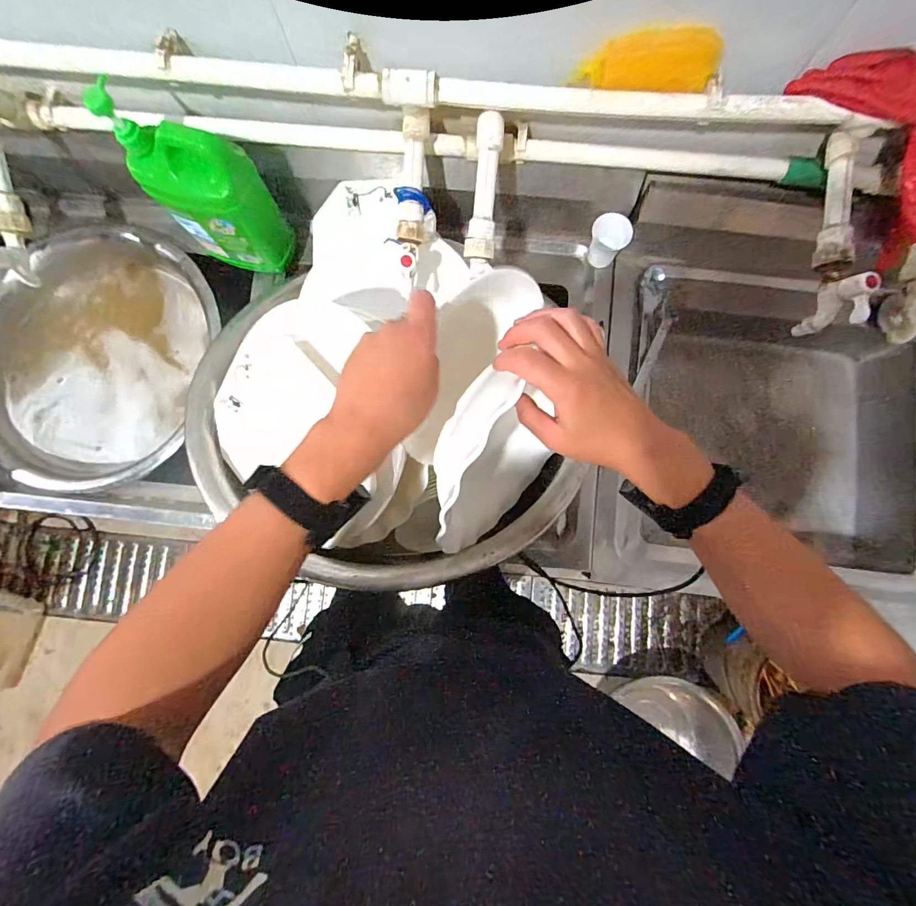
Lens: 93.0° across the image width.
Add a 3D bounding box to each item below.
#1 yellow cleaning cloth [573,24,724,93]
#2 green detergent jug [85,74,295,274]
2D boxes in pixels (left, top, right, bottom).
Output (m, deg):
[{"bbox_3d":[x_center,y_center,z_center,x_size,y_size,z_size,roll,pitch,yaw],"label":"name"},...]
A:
[{"bbox_3d":[0.215,-0.445,0.494,0.149,0.044,0.034,9,83,14],"label":"yellow cleaning cloth"},{"bbox_3d":[-0.360,-0.364,0.623,0.159,0.243,0.085,18,84,3],"label":"green detergent jug"}]

